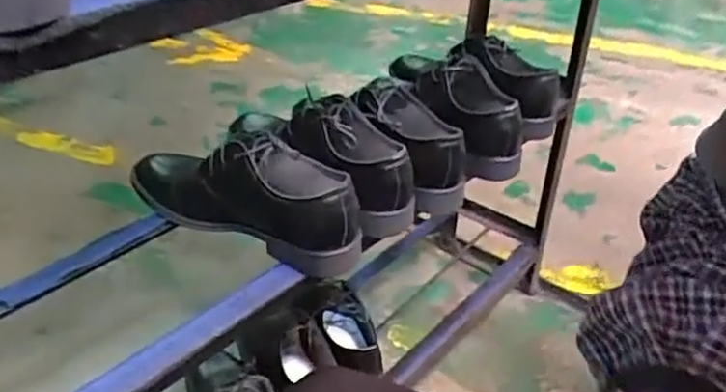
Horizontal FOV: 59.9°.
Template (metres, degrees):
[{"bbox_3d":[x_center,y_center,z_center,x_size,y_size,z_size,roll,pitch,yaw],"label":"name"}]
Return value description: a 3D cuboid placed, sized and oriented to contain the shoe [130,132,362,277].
[{"bbox_3d":[-0.132,-0.011,0.665,0.281,0.111,0.094,18,37,22],"label":"shoe"}]

